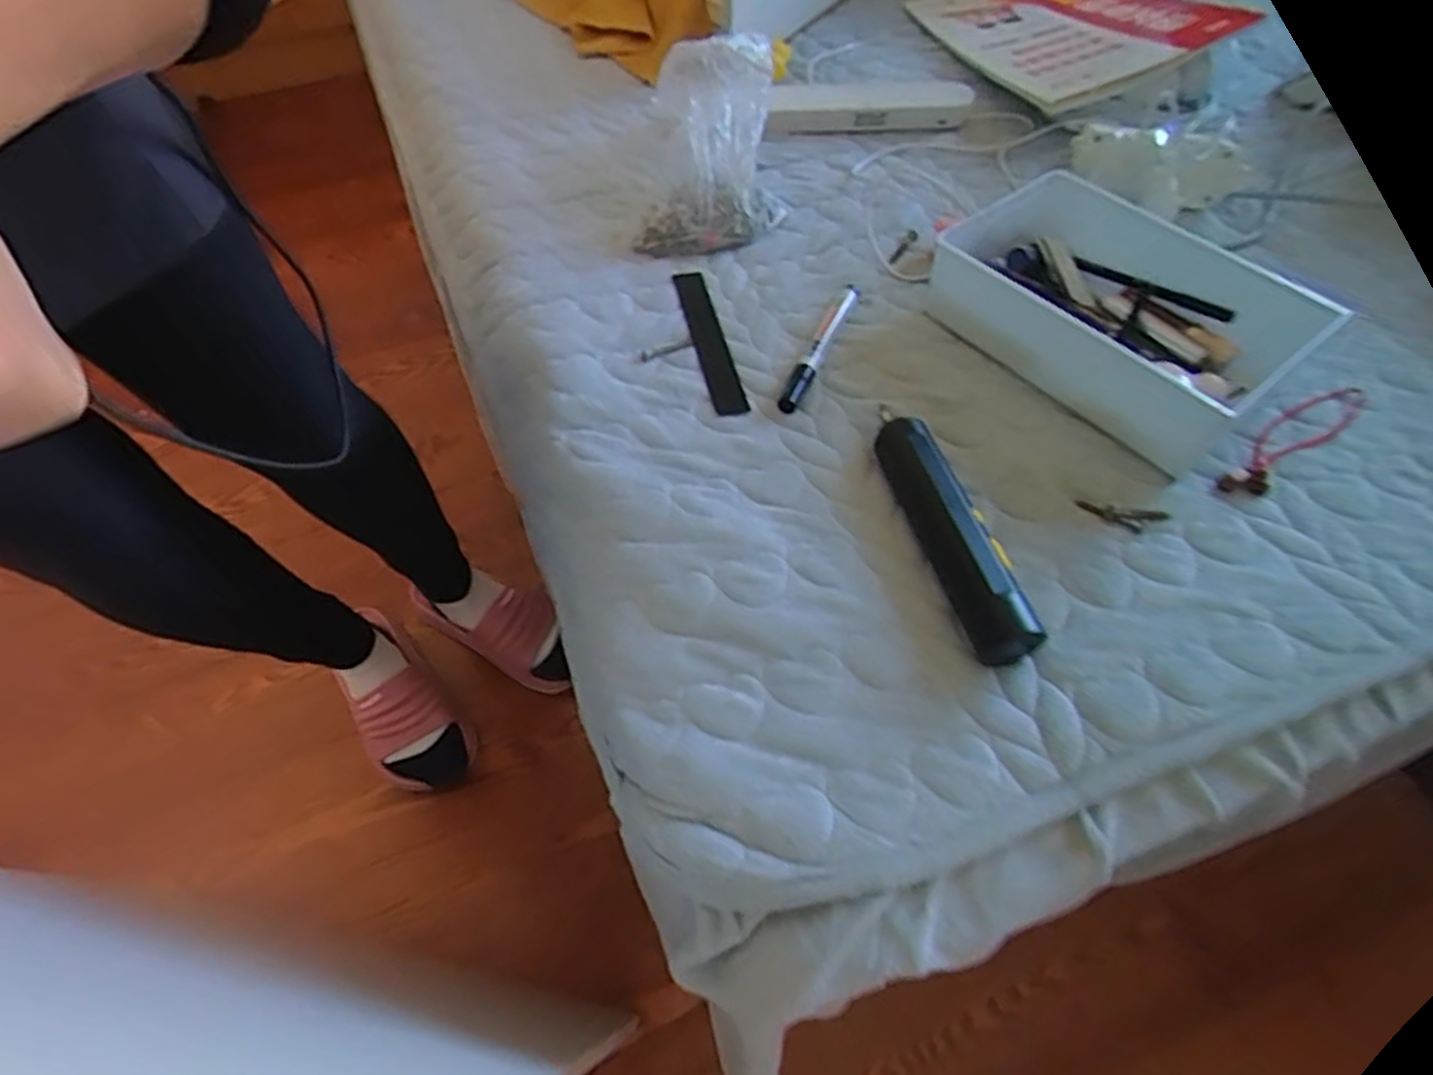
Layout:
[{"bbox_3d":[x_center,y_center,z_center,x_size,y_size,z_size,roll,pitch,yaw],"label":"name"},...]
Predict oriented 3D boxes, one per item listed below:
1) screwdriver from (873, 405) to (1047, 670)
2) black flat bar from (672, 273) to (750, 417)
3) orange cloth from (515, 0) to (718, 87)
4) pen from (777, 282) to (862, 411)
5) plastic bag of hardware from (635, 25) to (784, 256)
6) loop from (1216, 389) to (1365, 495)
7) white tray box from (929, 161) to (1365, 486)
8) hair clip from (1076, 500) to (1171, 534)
[{"bbox_3d":[0.133,-0.008,0.425,0.032,0.032,0.167,-10,57,-8],"label":"screwdriver"},{"bbox_3d":[-0.005,-0.144,0.538,0.025,0.008,0.155,-11,57,-8],"label":"black flat bar"},{"bbox_3d":[-0.105,-0.558,0.759,0.138,0.065,0.214,-38,64,-17],"label":"orange cloth"},{"bbox_3d":[0.073,-0.136,0.519,0.015,0.015,0.129,21,58,13],"label":"pen"},{"bbox_3d":[-0.007,-0.327,0.602,0.121,0.085,0.181,0,56,-1],"label":"plastic bag of hardware"},{"bbox_3d":[0.383,-0.066,0.487,0.158,0.007,0.033,-30,62,-19],"label":"loop"},{"bbox_3d":[0.284,-0.173,0.526,0.179,0.063,0.238,-37,64,-22],"label":"white tray box"},{"bbox_3d":[0.246,-0.012,0.444,0.051,0.005,0.017,14,57,8],"label":"hair clip"}]

